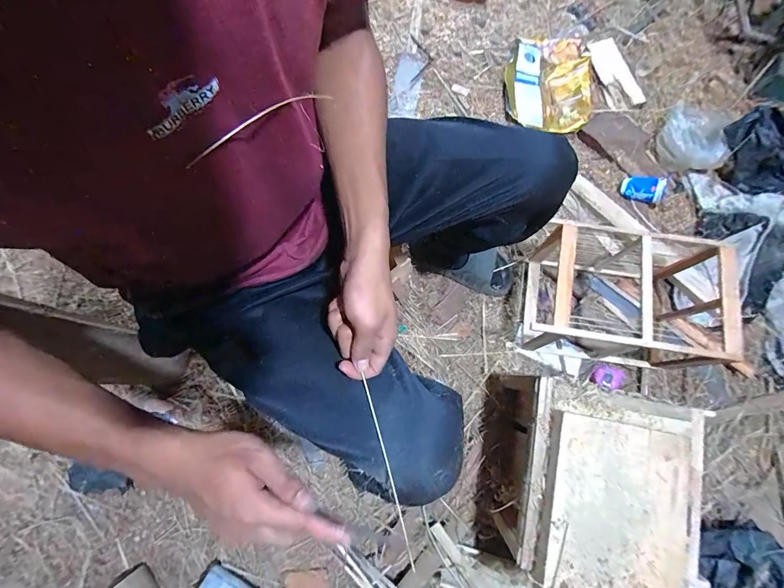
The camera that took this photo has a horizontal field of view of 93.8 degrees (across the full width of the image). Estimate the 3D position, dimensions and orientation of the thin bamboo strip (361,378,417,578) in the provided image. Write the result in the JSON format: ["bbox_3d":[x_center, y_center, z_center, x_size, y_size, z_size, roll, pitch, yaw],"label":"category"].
[{"bbox_3d":[-0.003,0.176,0.363,0.004,0.006,0.178,-16,79,-3],"label":"thin bamboo strip"}]

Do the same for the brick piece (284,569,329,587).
[{"bbox_3d":[-0.180,0.611,0.770,0.090,0.013,0.046,-4,80,-1],"label":"brick piece"}]

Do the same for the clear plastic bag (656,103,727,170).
[{"bbox_3d":[0.724,-0.387,0.883,0.121,0.062,0.178,9,77,2],"label":"clear plastic bag"}]

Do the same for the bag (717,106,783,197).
[{"bbox_3d":[0.872,-0.322,0.837,0.178,0.121,0.190,-22,78,-5],"label":"bag"}]

